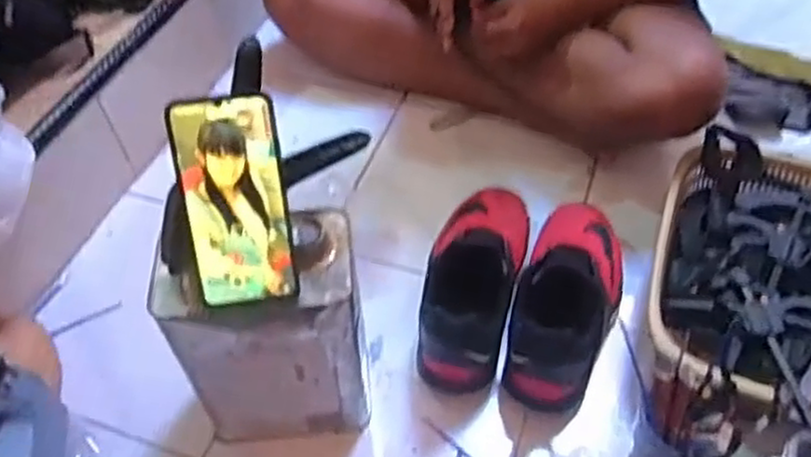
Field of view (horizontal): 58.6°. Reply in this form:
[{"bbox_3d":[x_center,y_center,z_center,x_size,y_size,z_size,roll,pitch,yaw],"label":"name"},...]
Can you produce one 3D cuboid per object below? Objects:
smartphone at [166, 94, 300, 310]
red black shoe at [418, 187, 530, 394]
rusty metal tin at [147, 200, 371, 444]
[{"bbox_3d":[-0.129,-0.016,0.558,0.077,0.168,0.010,-8,18,-6],"label":"smartphone"},{"bbox_3d":[0.081,0.044,0.817,0.098,0.135,0.268,11,39,10],"label":"red black shoe"},{"bbox_3d":[-0.126,0.103,0.688,0.167,0.247,0.102,-6,51,-4],"label":"rusty metal tin"}]

